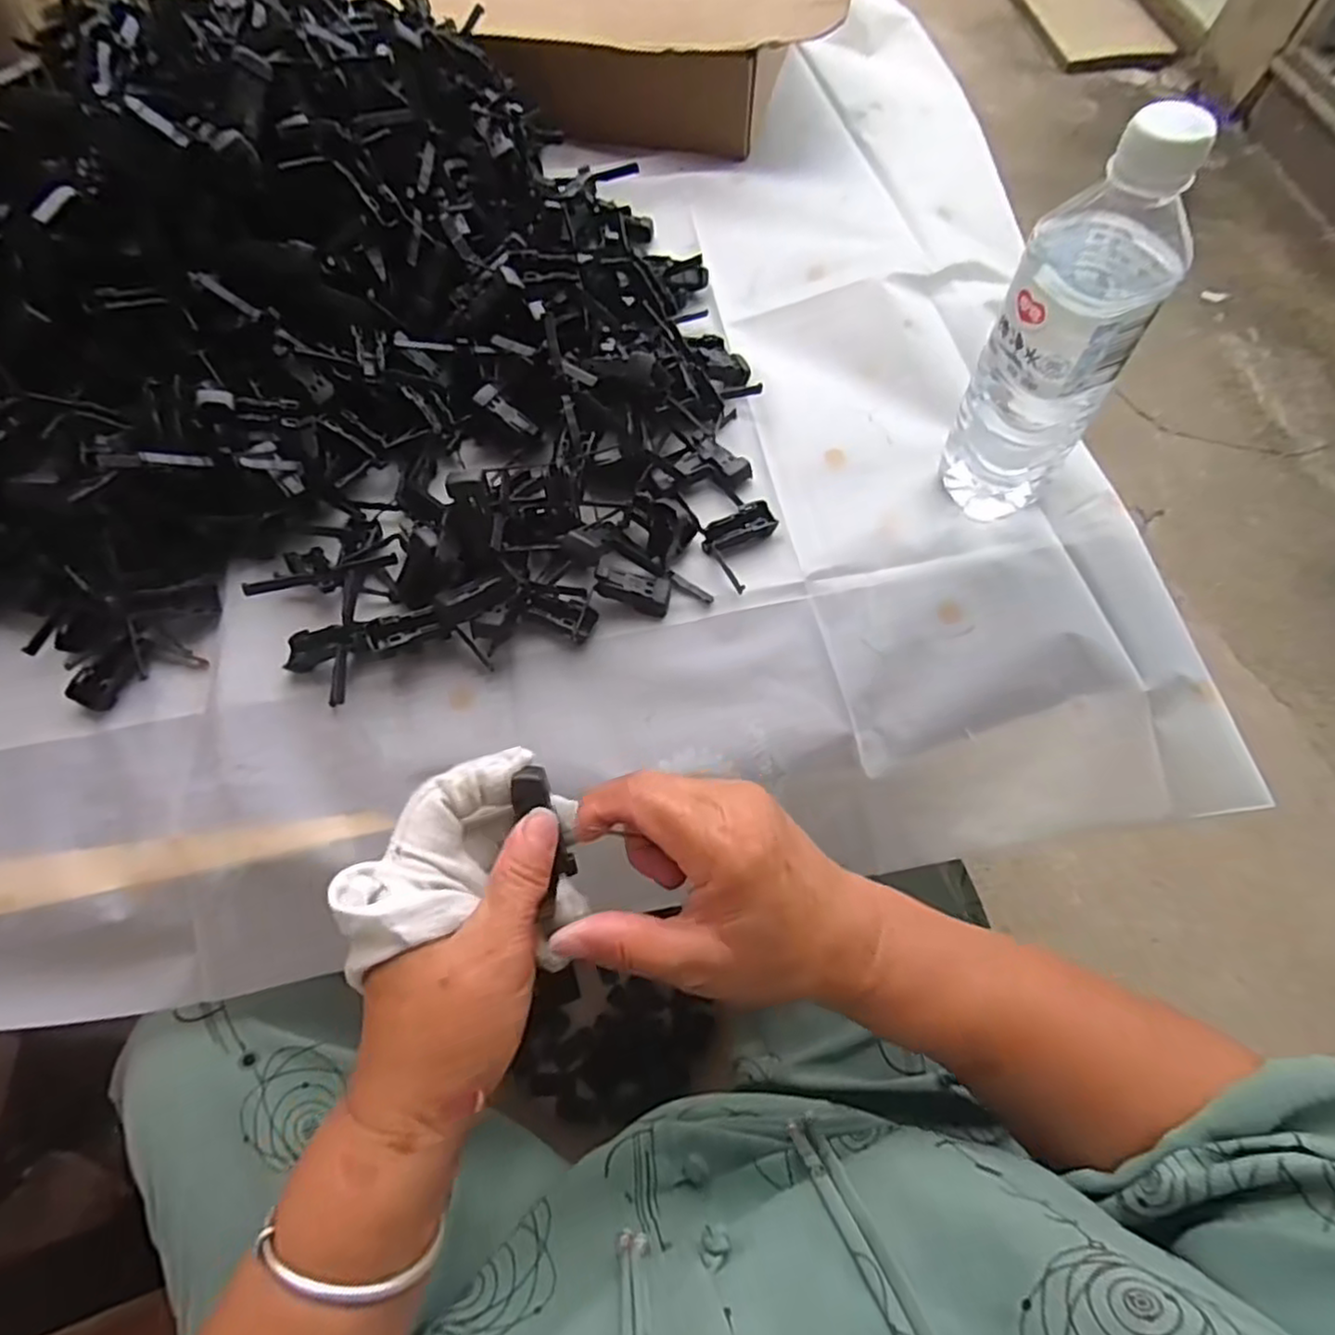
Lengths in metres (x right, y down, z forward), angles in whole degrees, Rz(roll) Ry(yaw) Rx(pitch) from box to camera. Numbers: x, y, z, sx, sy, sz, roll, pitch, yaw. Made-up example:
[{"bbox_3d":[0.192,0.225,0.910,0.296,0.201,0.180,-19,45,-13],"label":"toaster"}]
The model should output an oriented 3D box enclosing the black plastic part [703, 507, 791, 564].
[{"bbox_3d":[0.045,-0.090,0.449,0.049,0.011,0.021,-25,68,-10],"label":"black plastic part"}]

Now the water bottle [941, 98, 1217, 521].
[{"bbox_3d":[0.203,-0.164,0.369,0.070,0.209,0.058,34,70,16],"label":"water bottle"}]

